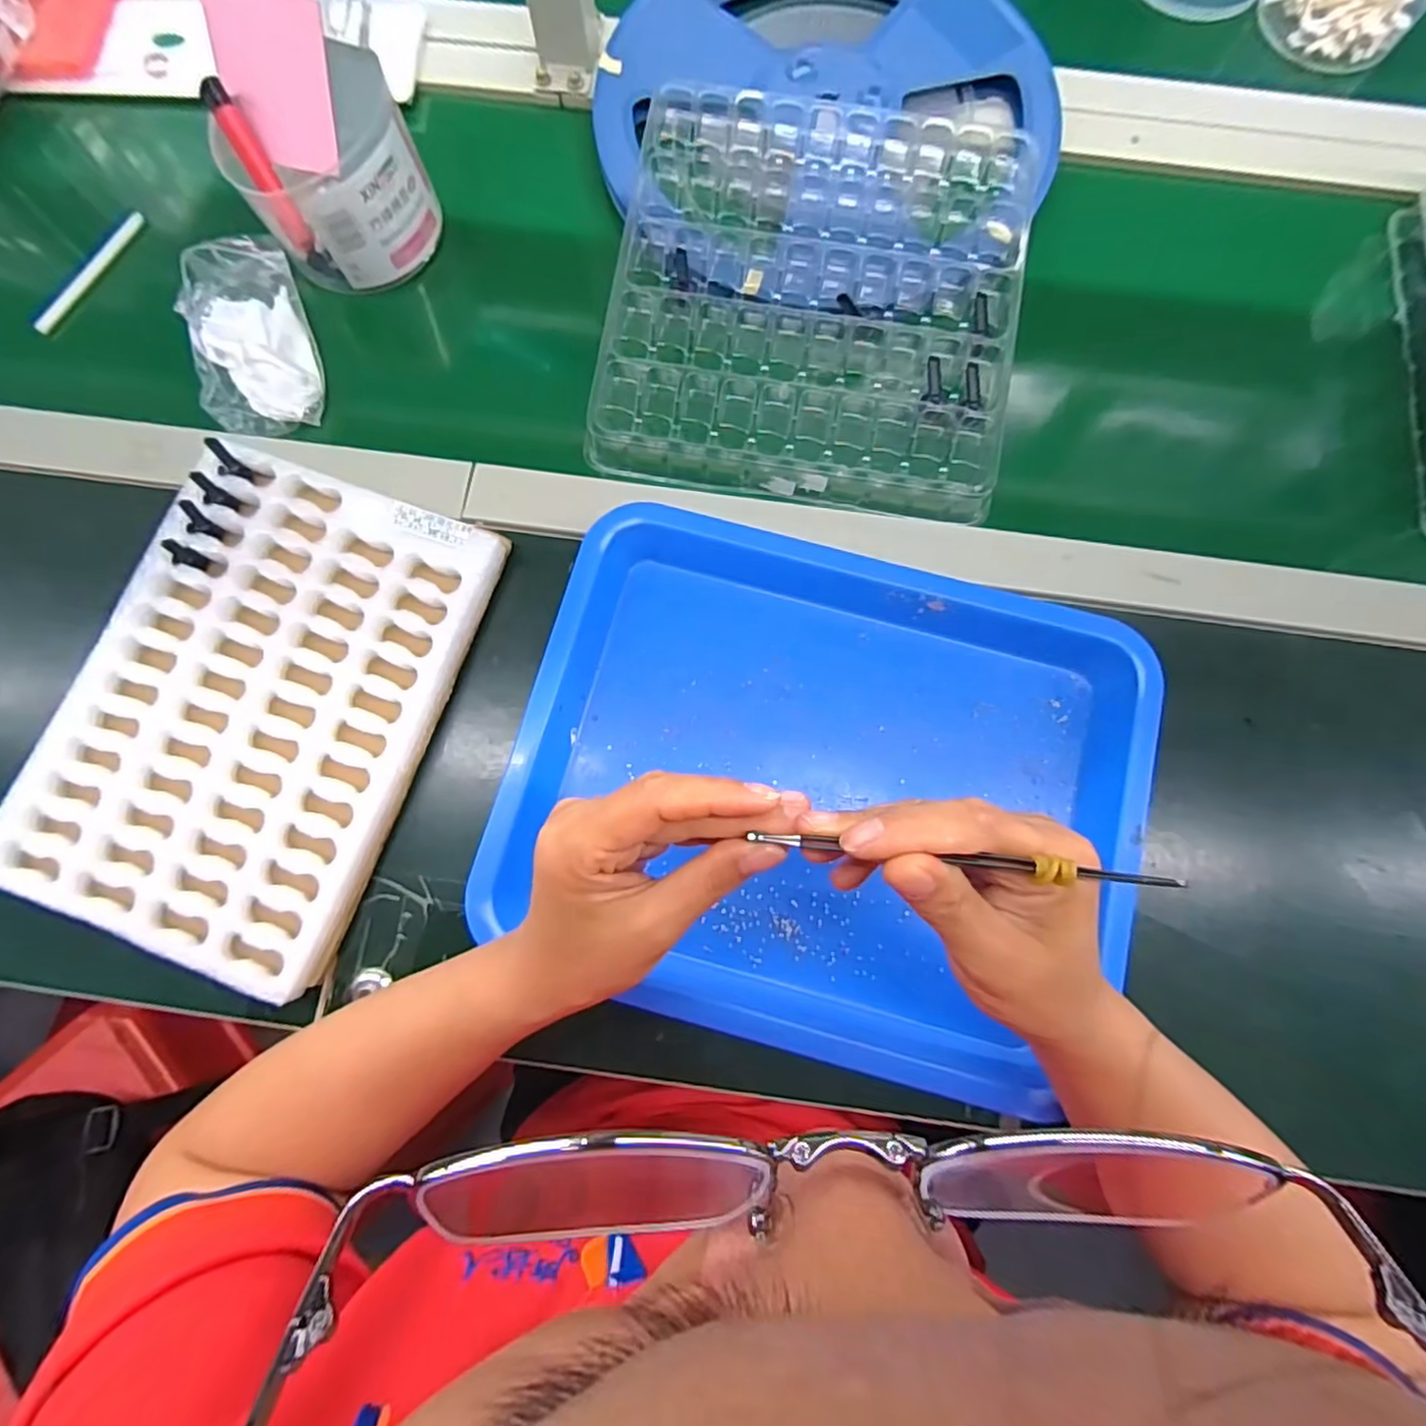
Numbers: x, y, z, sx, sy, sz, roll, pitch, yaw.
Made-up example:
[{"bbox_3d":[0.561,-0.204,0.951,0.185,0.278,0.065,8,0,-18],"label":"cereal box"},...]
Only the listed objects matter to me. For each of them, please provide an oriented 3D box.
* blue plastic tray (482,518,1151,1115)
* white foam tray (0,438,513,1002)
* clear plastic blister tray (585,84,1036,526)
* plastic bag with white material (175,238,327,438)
[{"bbox_3d":[0.059,0.042,0.352,0.327,0.033,0.267,15,81,2],"label":"blue plastic tray"},{"bbox_3d":[-0.258,-0.006,0.367,0.190,0.029,0.270,20,81,3],"label":"white foam tray"},{"bbox_3d":[0.065,-0.268,0.410,0.250,0.030,0.256,9,79,2],"label":"clear plastic blister tray"},{"bbox_3d":[-0.302,-0.243,0.415,0.074,0.029,0.123,-18,79,-3],"label":"plastic bag with white material"}]

